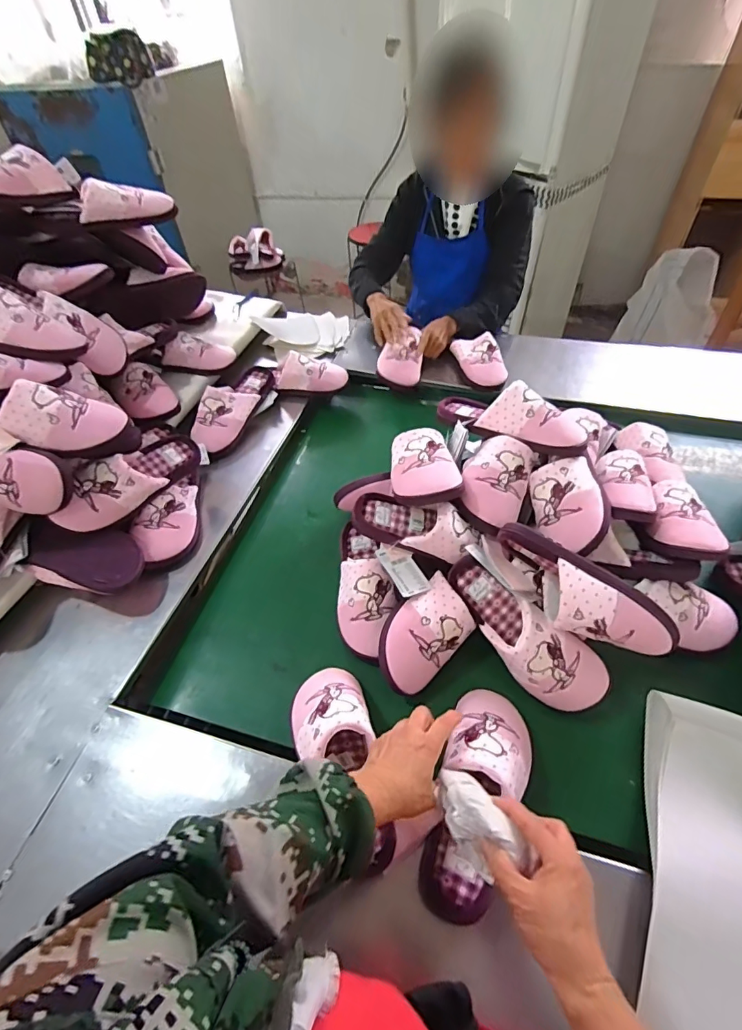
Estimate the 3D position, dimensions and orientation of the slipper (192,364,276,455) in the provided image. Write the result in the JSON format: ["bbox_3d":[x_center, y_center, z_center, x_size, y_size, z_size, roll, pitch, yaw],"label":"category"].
[{"bbox_3d":[-0.294,-0.231,0.986,0.084,0.096,0.250,19,55,17],"label":"slipper"}]

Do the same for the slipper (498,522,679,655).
[{"bbox_3d":[0.253,0.102,0.573,0.231,0.069,0.073,33,60,26],"label":"slipper"}]

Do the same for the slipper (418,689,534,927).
[{"bbox_3d":[0.122,0.301,0.511,0.094,0.104,0.232,18,57,17],"label":"slipper"}]

